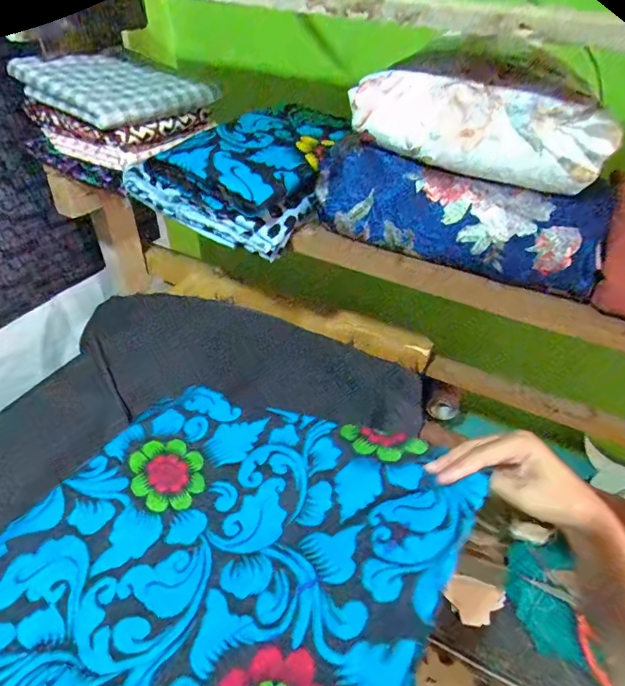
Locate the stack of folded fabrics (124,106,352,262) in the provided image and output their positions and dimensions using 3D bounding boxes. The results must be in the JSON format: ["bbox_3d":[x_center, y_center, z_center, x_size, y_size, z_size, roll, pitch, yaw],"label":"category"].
[{"bbox_3d":[-0.079,-0.217,0.552,0.198,0.081,0.224,19,42,16],"label":"stack of folded fabrics"}]

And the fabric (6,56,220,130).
[{"bbox_3d":[-0.247,-0.330,0.569,0.164,0.044,0.190,27,45,24],"label":"fabric"}]

